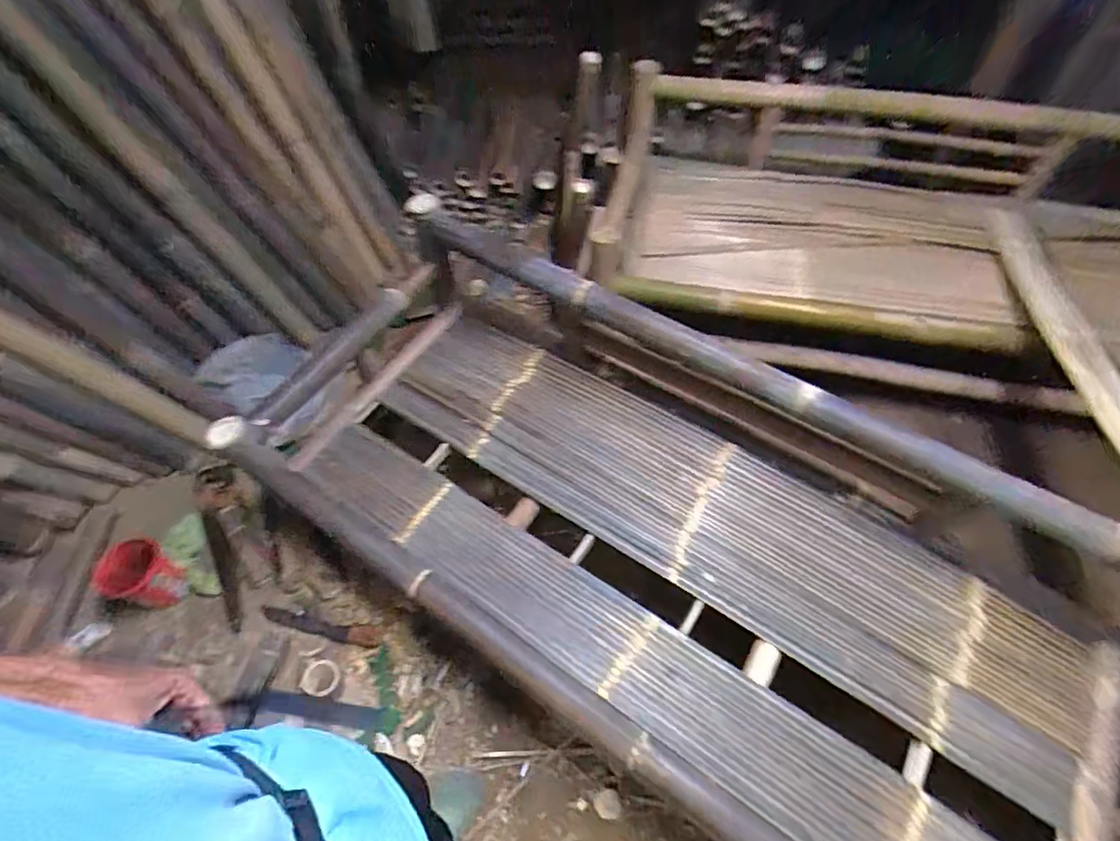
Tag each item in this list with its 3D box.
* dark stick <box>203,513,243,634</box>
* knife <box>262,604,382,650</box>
[{"bbox_3d":[-0.912,0.395,1.436,0.067,0.040,0.338,-25,58,-15],"label":"dark stick"},{"bbox_3d":[-0.609,0.525,1.342,0.329,0.021,0.053,7,56,7],"label":"knife"}]

